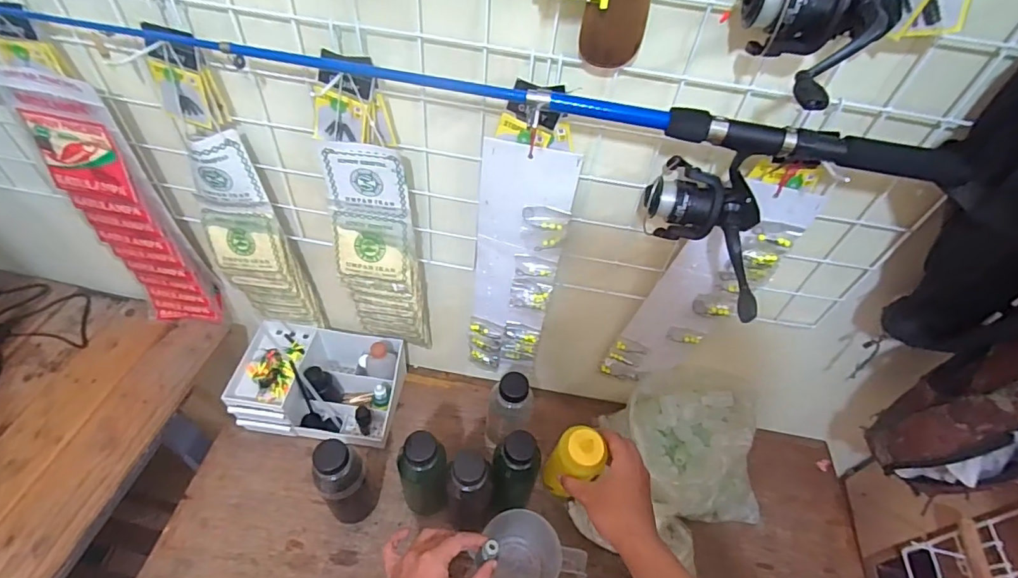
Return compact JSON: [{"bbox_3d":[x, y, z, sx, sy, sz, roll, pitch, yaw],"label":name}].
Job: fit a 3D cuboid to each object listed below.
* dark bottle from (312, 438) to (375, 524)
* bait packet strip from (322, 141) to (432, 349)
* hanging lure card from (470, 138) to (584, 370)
[{"bbox_3d":[-0.221,0.265,0.655,0.067,0.188,0.056,-32,60,-29],"label":"dark bottle"},{"bbox_3d":[-0.165,-0.026,0.639,0.101,0.345,0.043,-1,50,-7],"label":"bait packet strip"},{"bbox_3d":[0.007,-0.012,0.624,0.100,0.378,0.034,5,50,-2],"label":"hanging lure card"}]

